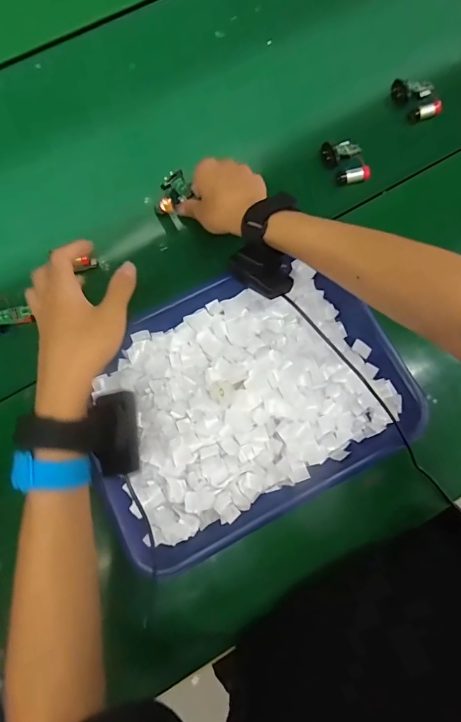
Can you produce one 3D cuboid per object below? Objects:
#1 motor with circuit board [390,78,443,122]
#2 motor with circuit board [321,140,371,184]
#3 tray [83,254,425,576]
[{"bbox_3d":[0.240,-0.338,0.512,0.052,0.023,0.058,-6,81,-3],"label":"motor with circuit board"},{"bbox_3d":[0.144,-0.251,0.494,0.051,0.016,0.058,-9,75,-1],"label":"motor with circuit board"},{"bbox_3d":[0.011,0.044,0.440,0.320,0.044,0.238,-27,76,-6],"label":"tray"}]

